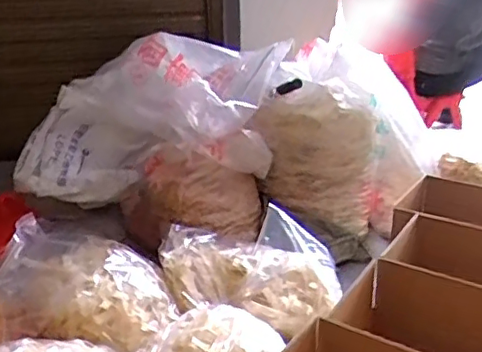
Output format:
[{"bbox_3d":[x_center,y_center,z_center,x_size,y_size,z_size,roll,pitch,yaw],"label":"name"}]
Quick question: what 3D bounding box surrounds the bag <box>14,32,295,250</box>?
[{"bbox_3d":[-0.270,-0.152,1.728,0.710,0.403,0.433,8,24,21],"label":"bag"}]

